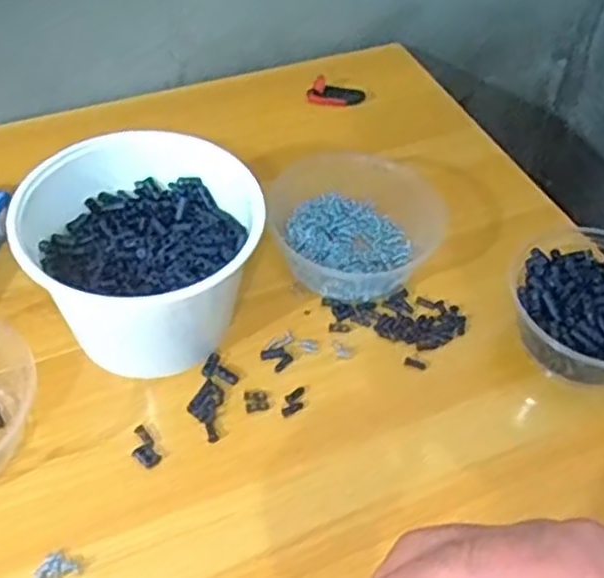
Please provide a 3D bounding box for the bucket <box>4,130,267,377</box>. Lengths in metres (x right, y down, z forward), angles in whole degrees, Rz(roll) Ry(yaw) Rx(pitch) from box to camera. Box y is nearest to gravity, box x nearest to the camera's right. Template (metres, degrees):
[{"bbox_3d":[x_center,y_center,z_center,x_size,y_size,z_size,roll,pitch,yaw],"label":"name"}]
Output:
[{"bbox_3d":[-0.116,-0.032,0.558,0.160,0.112,0.146,3,49,-3],"label":"bucket"}]

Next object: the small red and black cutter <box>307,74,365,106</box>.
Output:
[{"bbox_3d":[0.035,-0.198,0.772,0.055,0.015,0.028,18,50,9],"label":"small red and black cutter"}]

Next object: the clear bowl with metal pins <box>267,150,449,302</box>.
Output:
[{"bbox_3d":[0.038,-0.057,0.630,0.148,0.057,0.123,30,53,19],"label":"clear bowl with metal pins"}]

